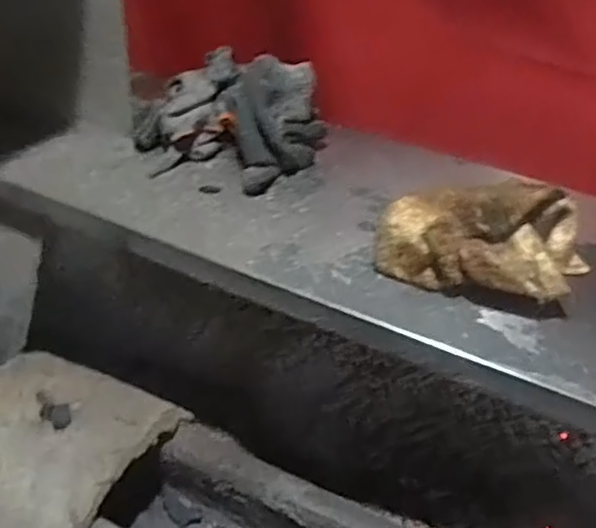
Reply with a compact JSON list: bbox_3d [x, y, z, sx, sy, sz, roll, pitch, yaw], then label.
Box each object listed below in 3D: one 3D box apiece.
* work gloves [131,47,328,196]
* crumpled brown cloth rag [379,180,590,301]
[{"bbox_3d":[-0.083,-0.172,0.780,0.197,0.093,0.157,14,40,14],"label":"work gloves"},{"bbox_3d":[0.170,-0.029,0.621,0.174,0.073,0.108,17,40,17],"label":"crumpled brown cloth rag"}]

